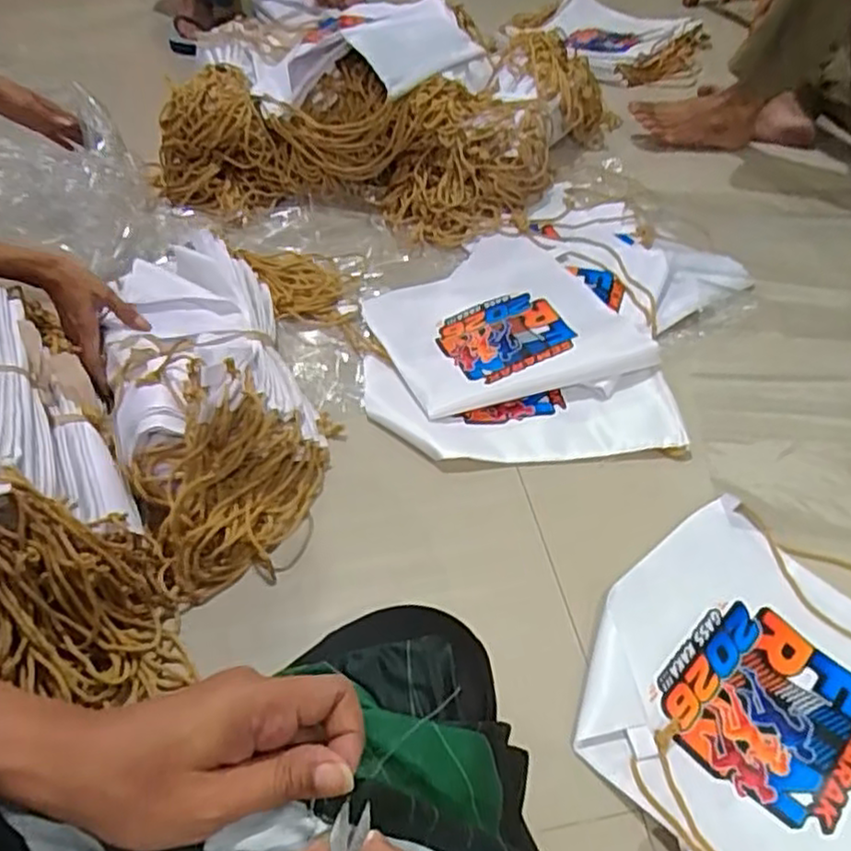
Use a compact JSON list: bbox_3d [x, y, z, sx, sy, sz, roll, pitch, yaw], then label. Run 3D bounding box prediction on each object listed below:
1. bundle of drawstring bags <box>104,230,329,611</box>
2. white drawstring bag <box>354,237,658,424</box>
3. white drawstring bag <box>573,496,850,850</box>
[{"bbox_3d":[-0.257,-0.040,0.841,0.219,0.139,0.448,-18,49,-15],"label":"bundle of drawstring bags"},{"bbox_3d":[0.102,-0.160,1.022,0.349,0.030,0.347,-16,48,-14],"label":"white drawstring bag"},{"bbox_3d":[0.326,0.249,0.614,0.318,0.066,0.384,-31,53,-26],"label":"white drawstring bag"}]

